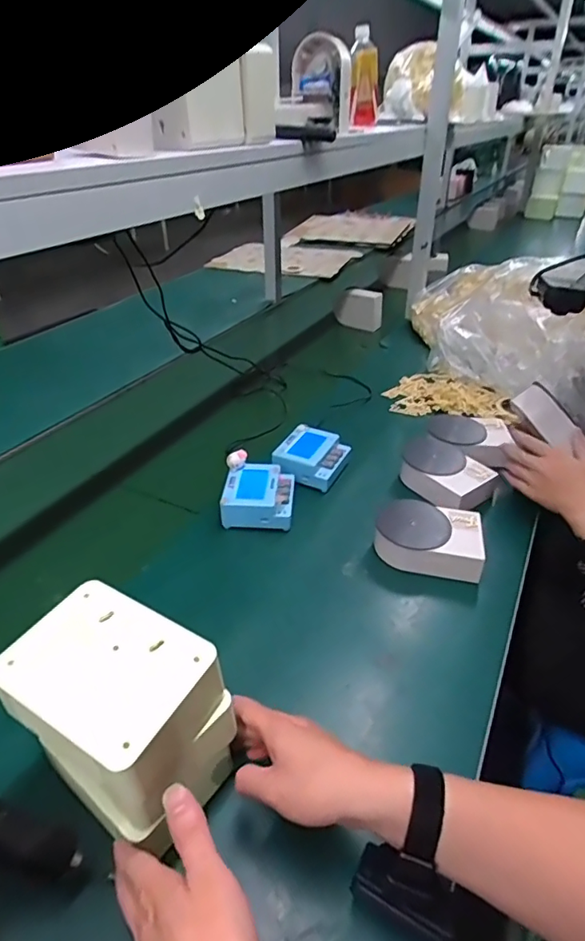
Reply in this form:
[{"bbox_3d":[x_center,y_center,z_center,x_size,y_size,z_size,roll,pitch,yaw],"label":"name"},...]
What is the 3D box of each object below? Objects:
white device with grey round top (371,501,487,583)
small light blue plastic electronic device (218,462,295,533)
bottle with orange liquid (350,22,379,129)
[{"bbox_3d":[0.183,0.089,0.692,0.135,0.049,0.093,7,36,11],"label":"white device with grey round top"},{"bbox_3d":[-0.048,0.040,0.765,0.098,0.062,0.107,1,35,2],"label":"small light blue plastic electronic device"},{"bbox_3d":[0.168,-0.918,1.197,0.062,0.186,0.049,-2,36,2],"label":"bottle with orange liquid"}]

